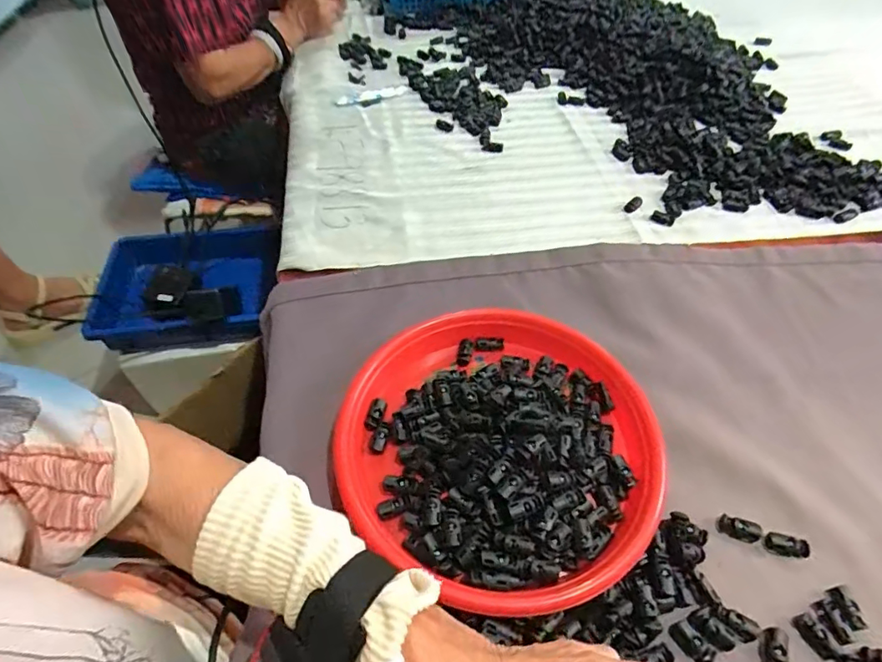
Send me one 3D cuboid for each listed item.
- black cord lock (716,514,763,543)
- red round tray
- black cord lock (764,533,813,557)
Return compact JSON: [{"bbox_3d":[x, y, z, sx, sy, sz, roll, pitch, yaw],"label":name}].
[{"bbox_3d":[0.229,0.150,0.386,0.030,0.007,0.016,15,52,11],"label":"black cord lock"},{"bbox_3d":[0.050,0.085,0.414,0.245,0.035,0.243,0,51,0],"label":"red round tray"},{"bbox_3d":[0.260,0.161,0.379,0.032,0.007,0.015,5,51,4],"label":"black cord lock"}]

